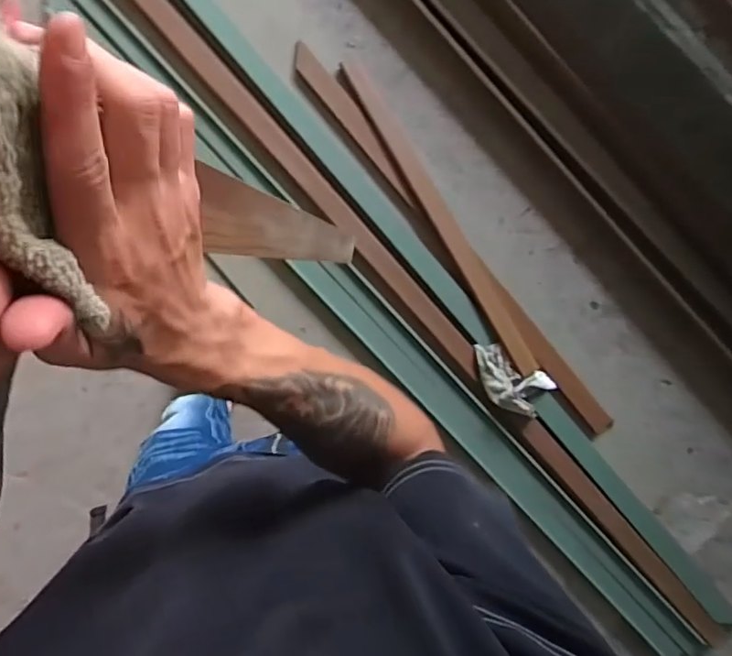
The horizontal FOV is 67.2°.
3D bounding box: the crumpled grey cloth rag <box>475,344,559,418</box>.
[{"bbox_3d":[0.378,0.141,1.448,0.227,0.032,0.130,31,91,-3],"label":"crumpled grey cloth rag"}]

